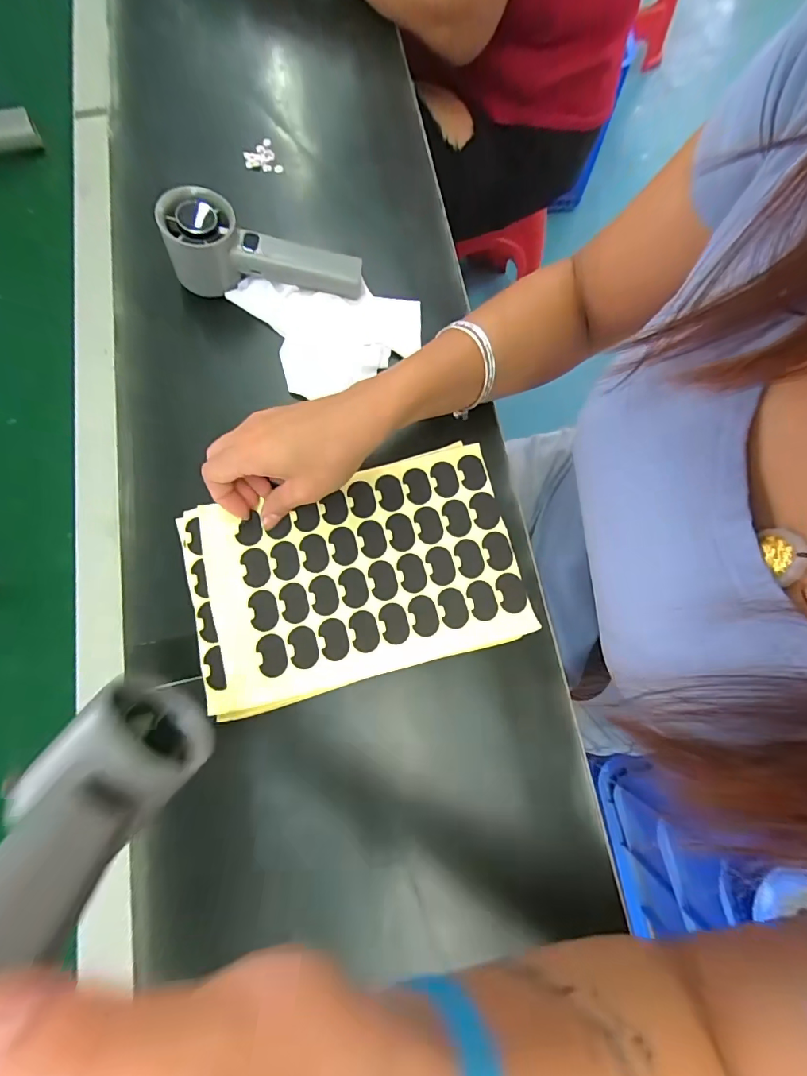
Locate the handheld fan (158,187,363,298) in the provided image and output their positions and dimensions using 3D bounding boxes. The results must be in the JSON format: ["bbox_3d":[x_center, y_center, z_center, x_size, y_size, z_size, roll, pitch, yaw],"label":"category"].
[{"bbox_3d":[-0.113,-0.239,0.377,0.153,0.064,0.050,0,75,-1],"label":"handheld fan"}]

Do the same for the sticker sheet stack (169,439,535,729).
[{"bbox_3d":[-0.035,0.024,0.339,0.230,0.007,0.150,-15,76,-5],"label":"sticker sheet stack"}]

